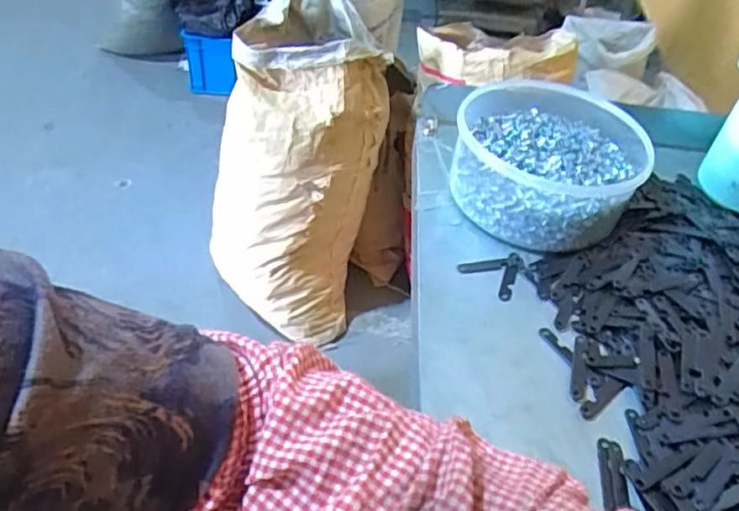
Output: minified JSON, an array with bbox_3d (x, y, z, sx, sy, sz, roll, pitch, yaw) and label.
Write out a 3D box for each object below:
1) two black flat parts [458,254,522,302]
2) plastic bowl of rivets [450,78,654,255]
[{"bbox_3d":[0.095,0.011,0.464,0.043,0.006,0.043,37,51,27],"label":"two black flat parts"},{"bbox_3d":[0.149,-0.084,0.521,0.148,0.057,0.174,23,46,16],"label":"plastic bowl of rivets"}]

